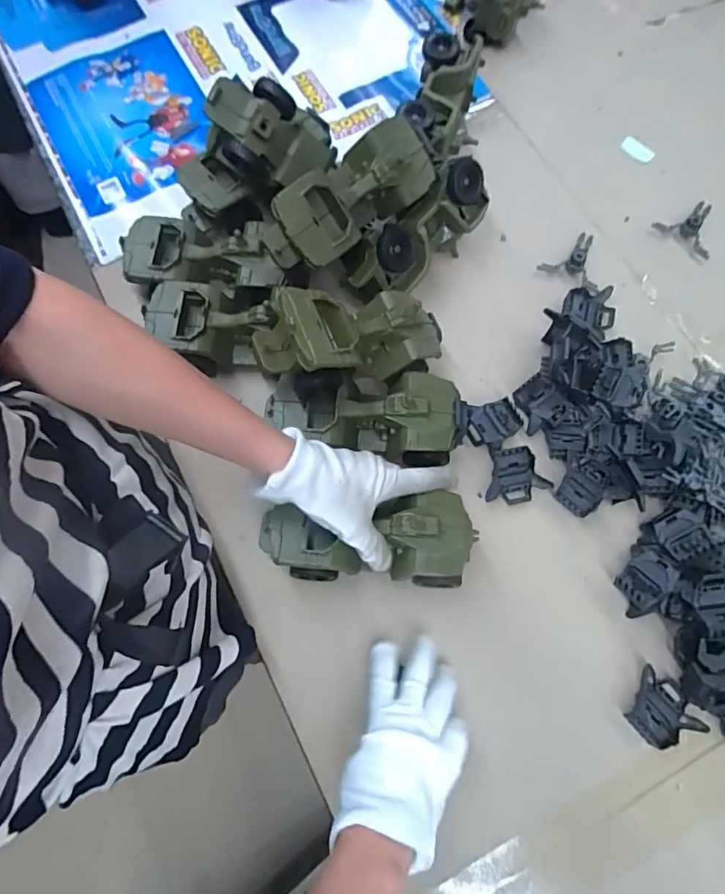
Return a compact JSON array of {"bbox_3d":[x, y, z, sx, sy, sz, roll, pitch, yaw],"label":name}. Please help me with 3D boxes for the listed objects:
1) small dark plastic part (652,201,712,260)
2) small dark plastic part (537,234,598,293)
[{"bbox_3d":[0.401,-0.273,0.640,0.073,0.013,0.065,34,75,10],"label":"small dark plastic part"},{"bbox_3d":[0.259,-0.226,0.621,0.071,0.013,0.076,31,75,9],"label":"small dark plastic part"}]

